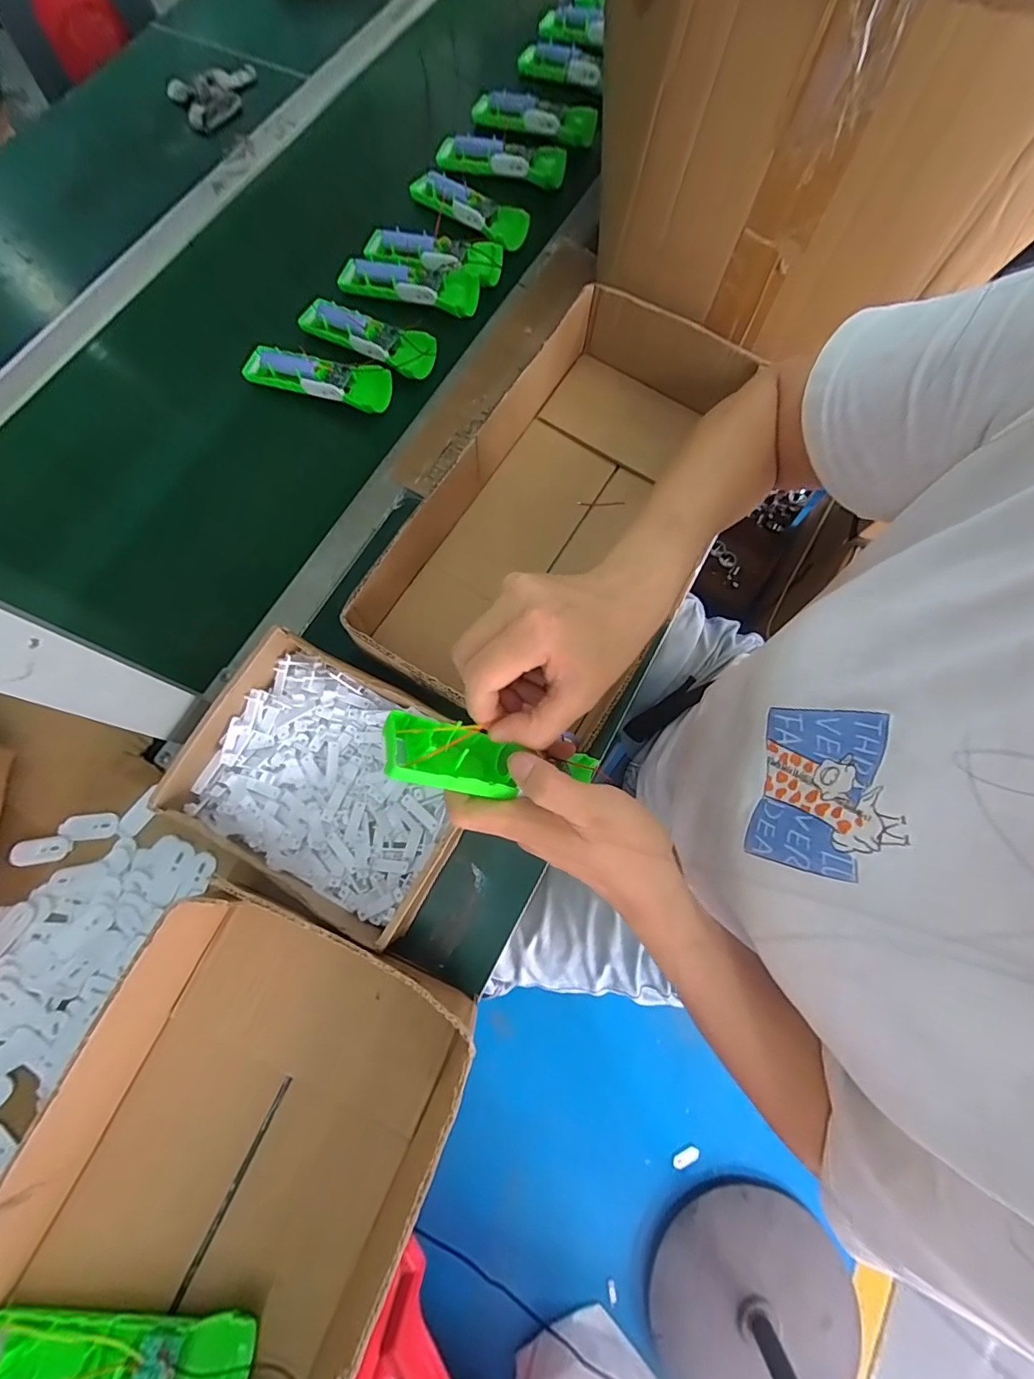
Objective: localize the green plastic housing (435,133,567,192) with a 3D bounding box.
[{"bbox_3d":[-0.019,-0.642,0.617,0.152,0.033,0.035,20,74,4],"label":"green plastic housing"}]

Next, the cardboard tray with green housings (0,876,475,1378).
[{"bbox_3d":[-0.203,0.356,0.317,0.227,0.074,0.429,24,75,5],"label":"cardboard tray with green housings"}]

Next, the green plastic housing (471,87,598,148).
[{"bbox_3d":[0.019,-0.710,0.637,0.154,0.041,0.025,19,74,4],"label":"green plastic housing"}]

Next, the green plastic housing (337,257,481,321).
[{"bbox_3d":[-0.122,-0.453,0.575,0.149,0.032,0.048,14,74,2],"label":"green plastic housing"}]

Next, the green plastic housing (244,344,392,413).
[{"bbox_3d":[-0.210,-0.329,0.536,0.158,0.022,0.045,13,74,2],"label":"green plastic housing"}]

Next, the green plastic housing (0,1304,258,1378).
[{"bbox_3d":[-0.253,0.427,0.324,0.164,0.033,0.047,5,74,0],"label":"green plastic housing"}]

